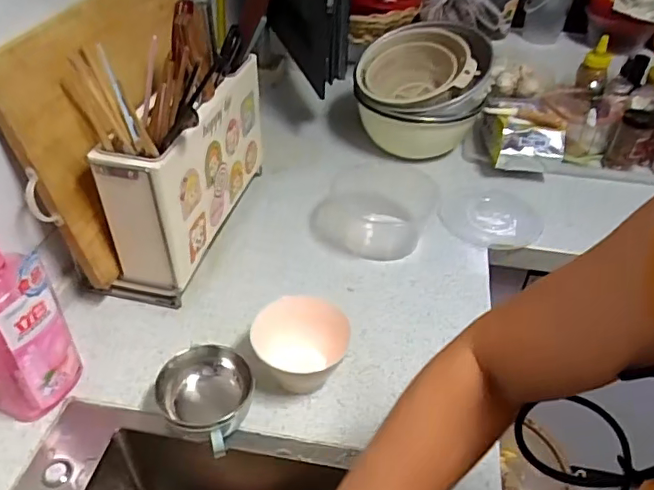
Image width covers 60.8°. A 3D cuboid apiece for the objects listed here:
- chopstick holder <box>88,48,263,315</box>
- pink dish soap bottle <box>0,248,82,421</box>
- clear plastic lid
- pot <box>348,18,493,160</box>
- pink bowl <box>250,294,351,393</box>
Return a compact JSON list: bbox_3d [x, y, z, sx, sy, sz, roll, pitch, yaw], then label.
[{"bbox_3d":[-0.204,-0.115,0.851,0.120,0.239,0.353,9,41,7],"label":"chopstick holder"},{"bbox_3d":[-0.340,0.076,0.595,0.067,0.264,0.094,22,44,21],"label":"pink dish soap bottle"},{"bbox_3d":[0.287,-0.050,0.978,0.165,0.007,0.164,2,40,-1],"label":"clear plastic lid"},{"bbox_3d":[0.176,-0.293,1.085,0.230,0.230,0.229,2,40,-1],"label":"pot"},{"bbox_3d":[-0.033,0.130,0.691,0.111,0.082,0.110,2,40,-1],"label":"pink bowl"}]

